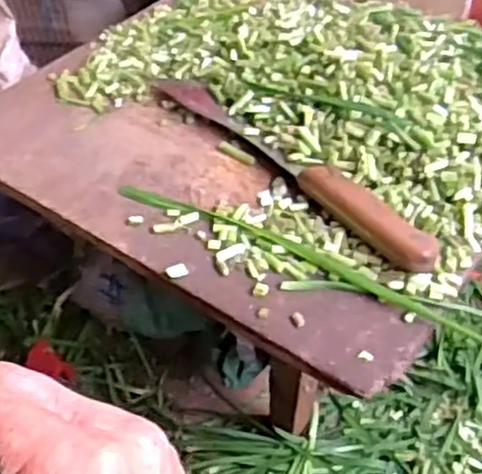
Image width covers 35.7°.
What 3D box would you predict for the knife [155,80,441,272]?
[{"bbox_3d":[0.034,-0.059,0.584,0.026,0.021,0.289,-33,54,-27],"label":"knife"}]

